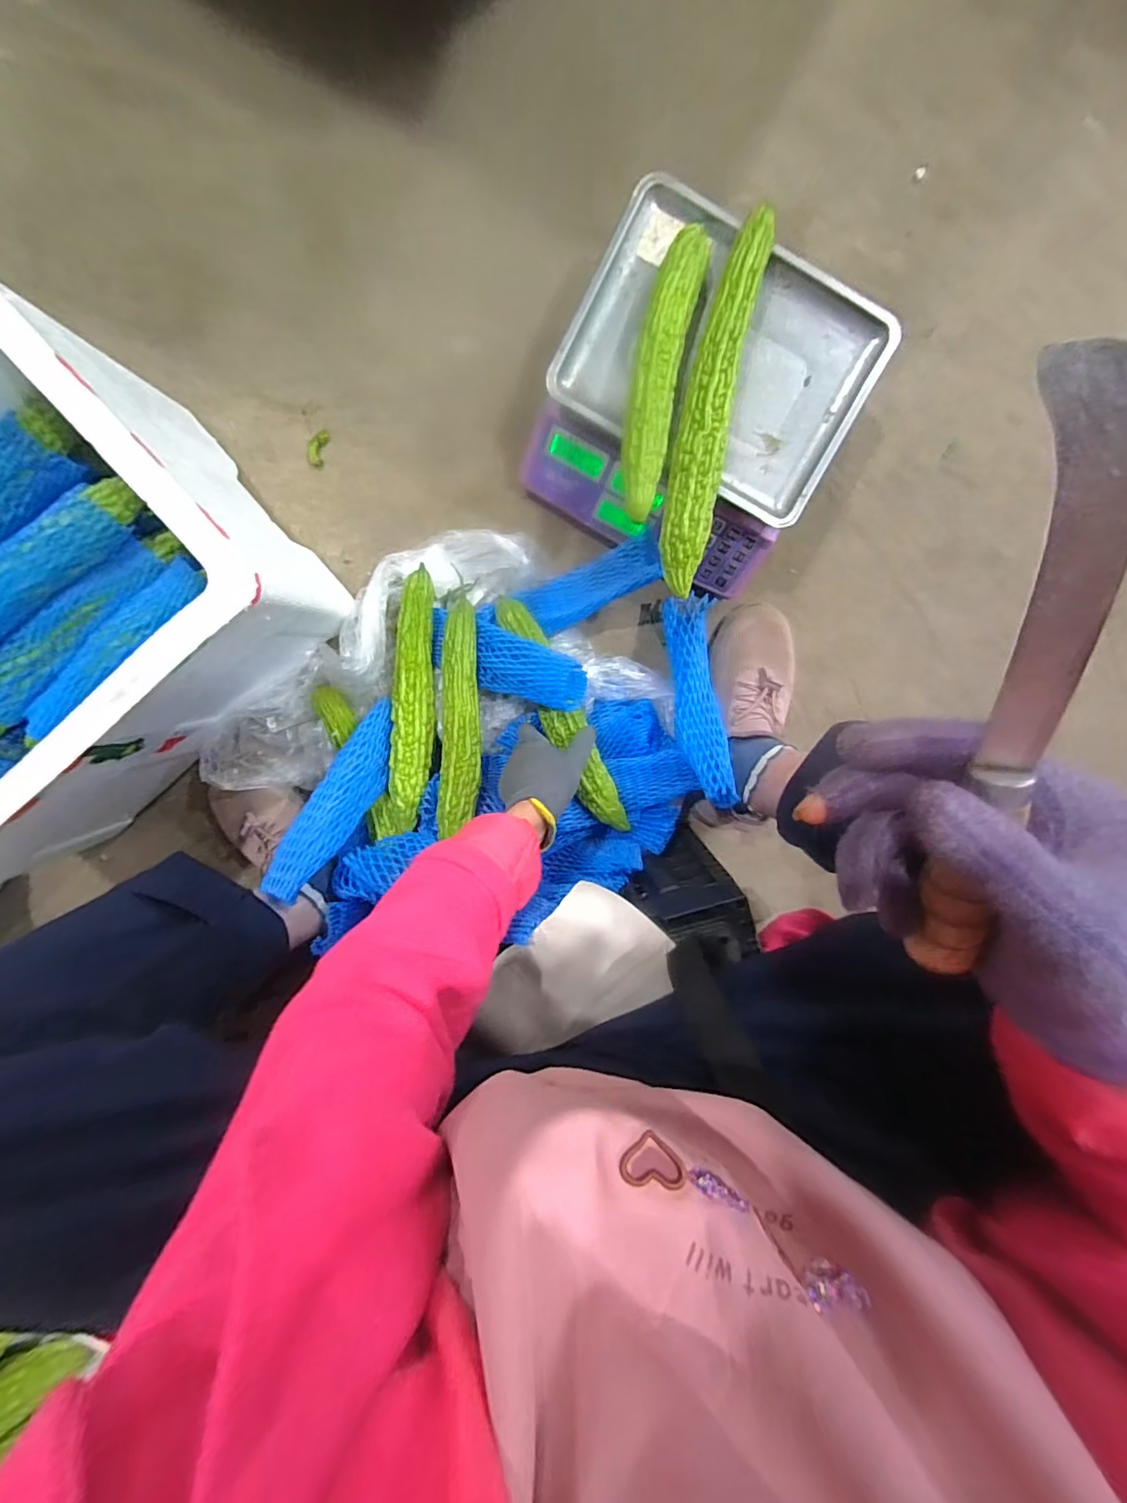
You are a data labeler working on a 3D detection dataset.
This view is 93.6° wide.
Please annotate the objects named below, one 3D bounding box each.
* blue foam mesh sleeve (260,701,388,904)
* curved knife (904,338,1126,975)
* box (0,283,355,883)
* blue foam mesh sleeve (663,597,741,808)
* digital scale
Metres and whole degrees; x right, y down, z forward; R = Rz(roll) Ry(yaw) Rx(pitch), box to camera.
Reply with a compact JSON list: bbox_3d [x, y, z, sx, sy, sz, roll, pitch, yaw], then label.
[{"bbox_3d":[-0.234,0.051,0.570,0.063,0.040,0.232,24,62,-3],"label":"blue foam mesh sleeve"},{"bbox_3d":[0.134,-0.001,0.160,0.018,0.018,0.199,-9,120,2],"label":"curved knife"},{"bbox_3d":[-0.498,-0.124,0.518,0.438,0.249,0.315,-39,97,7],"label":"box"},{"bbox_3d":[0.145,-0.055,0.567,0.054,0.038,0.234,-6,72,2],"label":"blue foam mesh sleeve"},{"bbox_3d":[0.132,-0.342,0.532,0.274,0.133,0.271,29,99,-4],"label":"digital scale"}]

